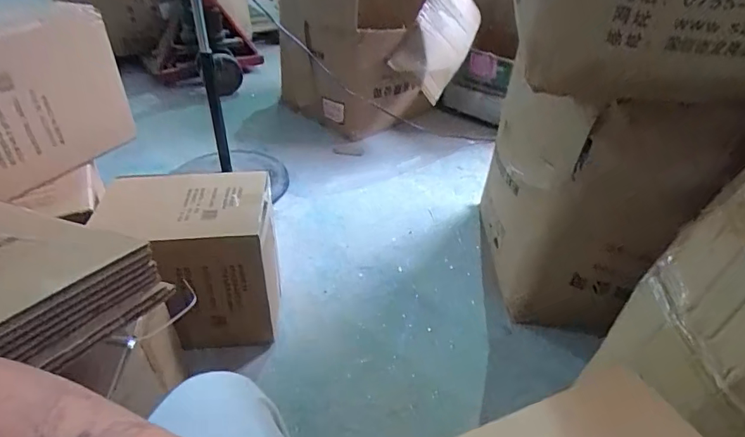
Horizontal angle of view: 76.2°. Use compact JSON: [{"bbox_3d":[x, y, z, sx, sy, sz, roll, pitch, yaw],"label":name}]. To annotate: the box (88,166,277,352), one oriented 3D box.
[{"bbox_3d":[-0.395,0.101,1.053,0.346,0.300,0.231,-1,38,-3],"label":"box"}]

